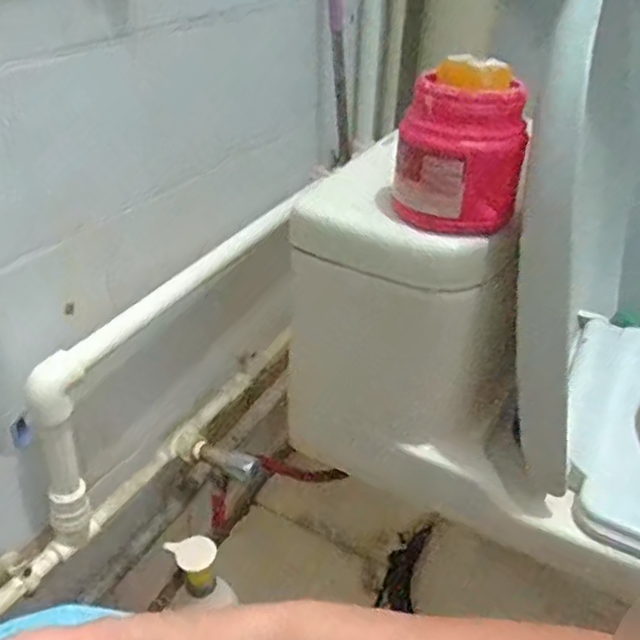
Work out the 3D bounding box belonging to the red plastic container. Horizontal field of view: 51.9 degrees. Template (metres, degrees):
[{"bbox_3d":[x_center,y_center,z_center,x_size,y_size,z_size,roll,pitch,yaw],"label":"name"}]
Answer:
[{"bbox_3d":[0.111,-0.136,0.512,0.094,0.115,0.075,17,38,21],"label":"red plastic container"}]

